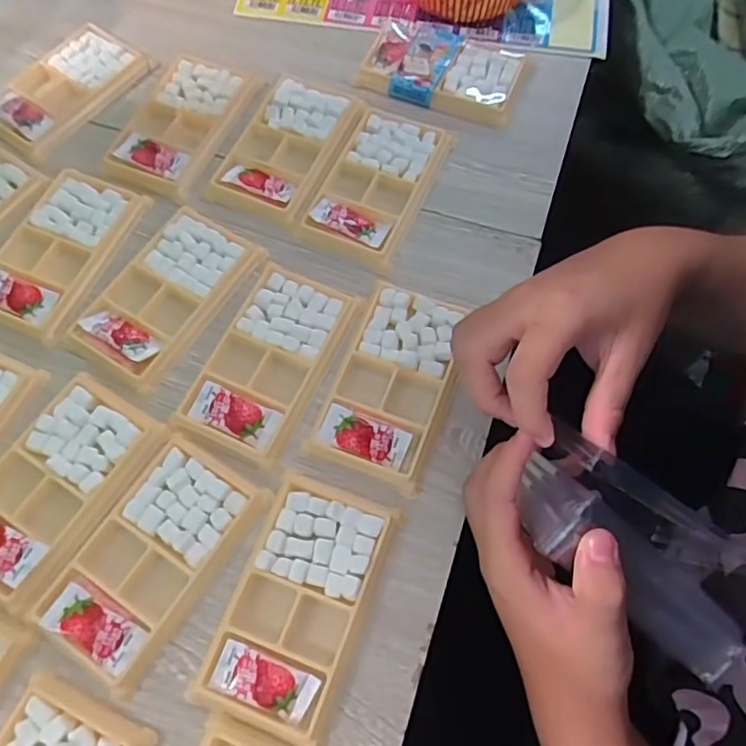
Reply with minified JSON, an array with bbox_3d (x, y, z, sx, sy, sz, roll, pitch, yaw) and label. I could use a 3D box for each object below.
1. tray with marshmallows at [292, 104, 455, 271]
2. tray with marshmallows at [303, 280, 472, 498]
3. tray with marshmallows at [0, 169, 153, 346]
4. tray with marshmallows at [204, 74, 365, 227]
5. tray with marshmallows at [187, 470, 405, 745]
[{"bbox_3d":[0.003,-0.151,0.475,0.079,0.012,0.141,22,69,10],"label":"tray with marshmallows"},{"bbox_3d":[0.016,0.004,0.409,0.074,0.016,0.132,20,69,9],"label":"tray with marshmallows"},{"bbox_3d":[-0.236,-0.093,0.461,0.078,0.010,0.136,19,68,9],"label":"tray with marshmallows"},{"bbox_3d":[-0.067,-0.185,0.492,0.083,0.015,0.144,24,69,10],"label":"tray with marshmallows"},{"bbox_3d":[-0.042,0.131,0.357,0.076,0.012,0.136,19,68,9],"label":"tray with marshmallows"}]

